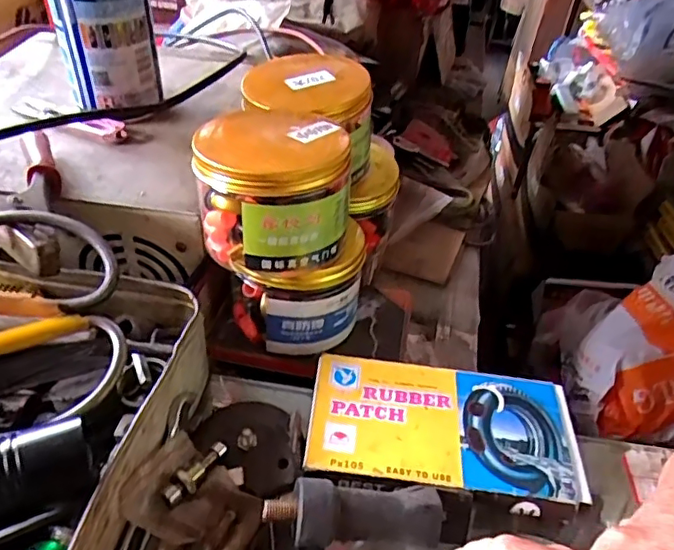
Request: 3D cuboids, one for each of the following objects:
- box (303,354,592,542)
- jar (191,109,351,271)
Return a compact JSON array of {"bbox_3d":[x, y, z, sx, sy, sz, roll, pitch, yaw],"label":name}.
[{"bbox_3d":[0.055,0.087,0.303,0.137,0.021,0.080,8,41,2],"label":"box"},{"bbox_3d":[-0.035,-0.053,0.315,0.079,0.065,0.082,1,42,-7],"label":"jar"}]

